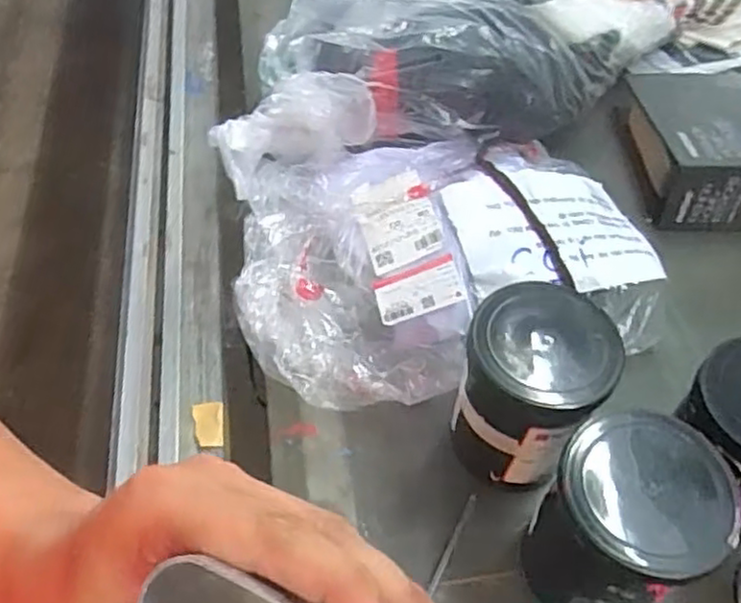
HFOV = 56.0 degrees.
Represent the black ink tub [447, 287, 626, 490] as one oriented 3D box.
[{"bbox_3d":[0.126,0.072,0.562,0.104,0.150,0.101,1,53,-1],"label":"black ink tub"}]

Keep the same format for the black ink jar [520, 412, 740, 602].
[{"bbox_3d":[0.174,0.162,0.494,0.103,0.155,0.105,1,53,-1],"label":"black ink jar"}]

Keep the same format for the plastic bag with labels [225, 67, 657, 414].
[{"bbox_3d":[0.065,-0.079,0.697,0.402,0.115,0.332,-11,54,-11],"label":"plastic bag with labels"}]

